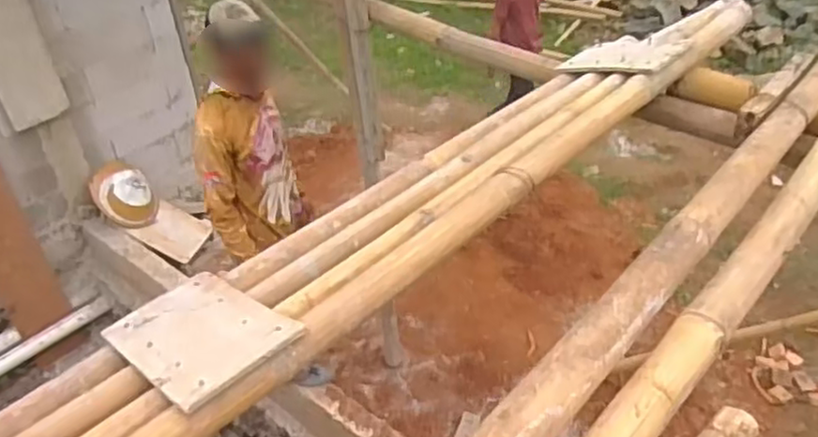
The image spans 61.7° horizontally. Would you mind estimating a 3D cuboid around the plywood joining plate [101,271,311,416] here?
[{"bbox_3d":[-0.282,0.150,0.909,0.168,0.013,0.281,-35,32,-31],"label":"plywood joining plate"}]

